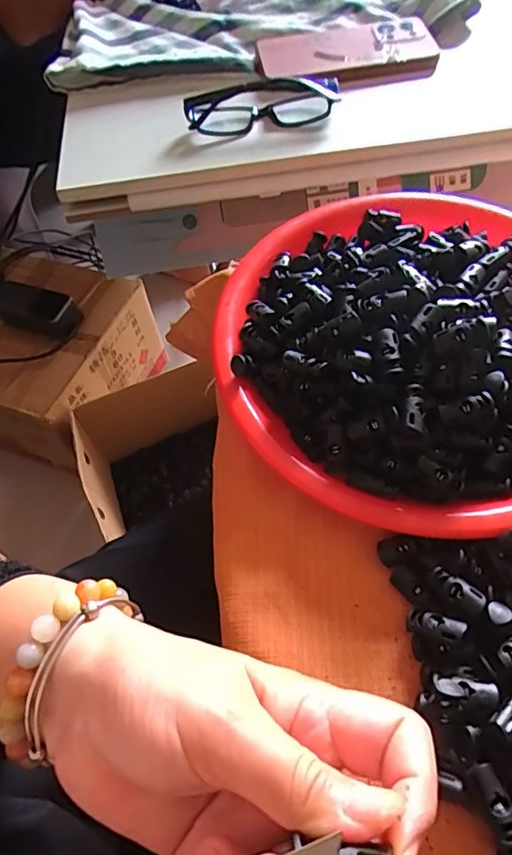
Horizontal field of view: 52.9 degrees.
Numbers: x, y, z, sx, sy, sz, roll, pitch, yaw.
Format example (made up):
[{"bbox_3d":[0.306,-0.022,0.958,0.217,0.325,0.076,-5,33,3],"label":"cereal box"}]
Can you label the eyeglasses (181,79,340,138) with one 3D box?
[{"bbox_3d":[0.006,-0.290,0.464,0.136,0.029,0.043,-3,58,4],"label":"eyeglasses"}]

